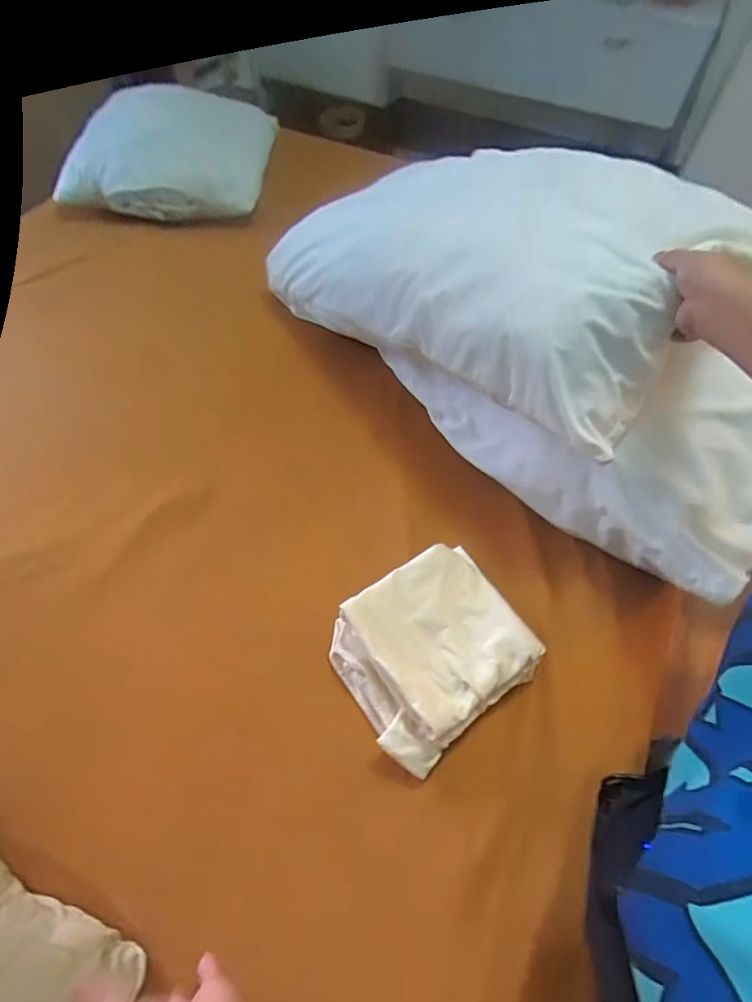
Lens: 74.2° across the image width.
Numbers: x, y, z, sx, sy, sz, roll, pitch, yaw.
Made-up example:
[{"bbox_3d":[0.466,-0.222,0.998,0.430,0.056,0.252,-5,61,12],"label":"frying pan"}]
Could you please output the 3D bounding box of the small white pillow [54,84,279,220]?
[{"bbox_3d":[-0.442,-0.719,1.048,0.465,0.185,0.152,-11,59,-7],"label":"small white pillow"}]

